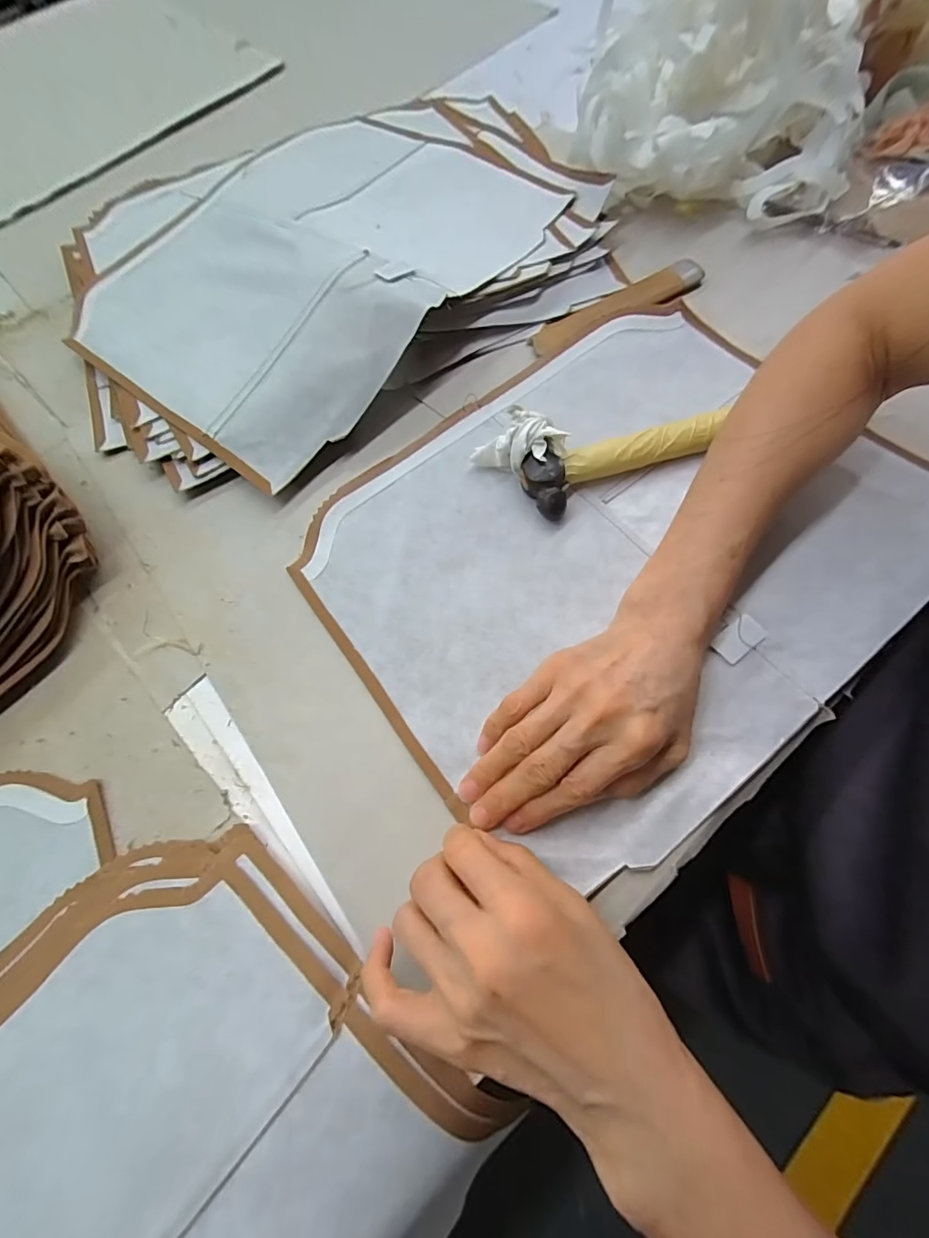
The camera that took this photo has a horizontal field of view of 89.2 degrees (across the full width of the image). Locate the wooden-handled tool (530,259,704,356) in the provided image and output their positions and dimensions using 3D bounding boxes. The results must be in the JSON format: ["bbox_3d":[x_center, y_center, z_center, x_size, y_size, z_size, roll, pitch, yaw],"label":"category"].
[{"bbox_3d":[0.136,-0.278,0.416,0.183,0.013,0.032,-30,69,-9],"label":"wooden-handled tool"}]

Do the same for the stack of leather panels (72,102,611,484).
[{"bbox_3d":[-0.130,-0.345,0.428,0.494,0.045,0.393,-37,71,-11],"label":"stack of leather panels"}]

